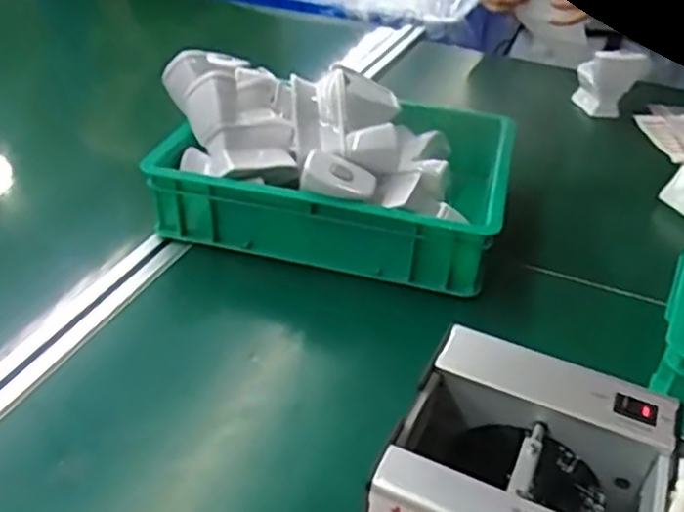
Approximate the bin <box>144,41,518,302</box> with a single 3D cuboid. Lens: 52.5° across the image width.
[{"bbox_3d":[-0.005,-0.111,0.716,0.342,0.145,0.234,10,36,9],"label":"bin"}]

